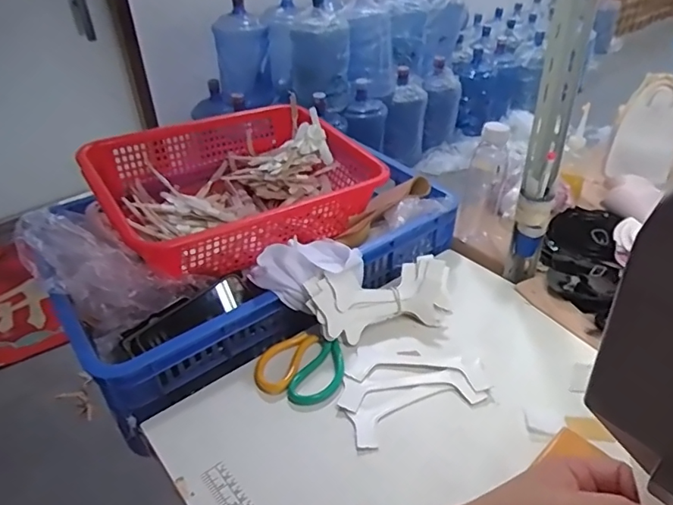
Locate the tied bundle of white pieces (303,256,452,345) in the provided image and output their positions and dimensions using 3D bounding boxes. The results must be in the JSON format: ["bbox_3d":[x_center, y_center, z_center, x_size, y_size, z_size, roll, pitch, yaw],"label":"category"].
[{"bbox_3d":[0.063,0.061,0.682,0.201,0.040,0.100,-11,80,-19],"label":"tied bundle of white pieces"}]

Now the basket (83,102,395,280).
[{"bbox_3d":[-0.162,-0.116,0.840,0.406,0.123,0.310,-24,41,-27],"label":"basket"}]

